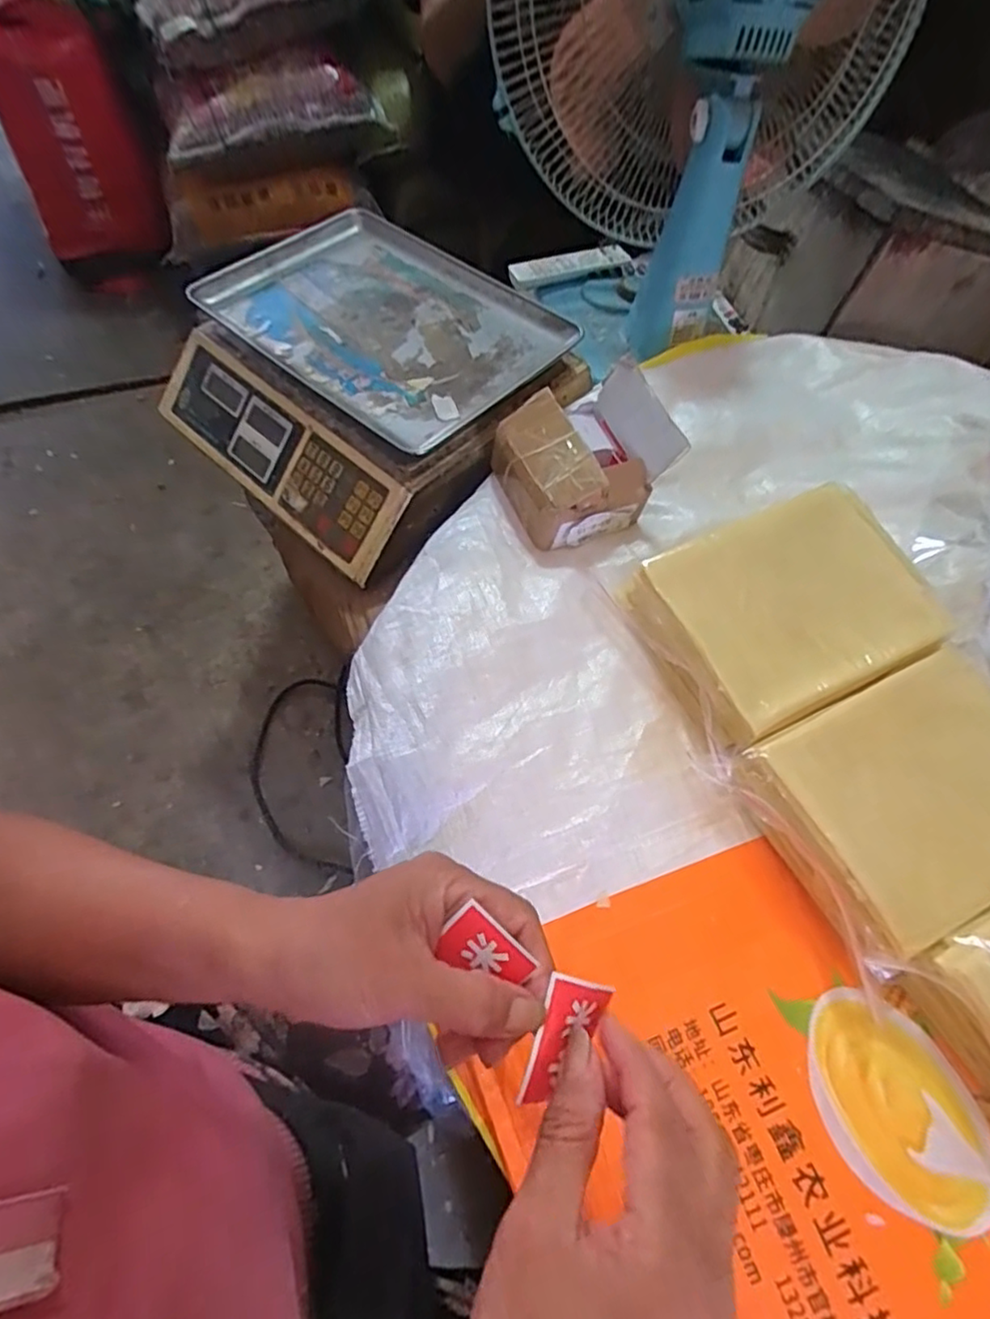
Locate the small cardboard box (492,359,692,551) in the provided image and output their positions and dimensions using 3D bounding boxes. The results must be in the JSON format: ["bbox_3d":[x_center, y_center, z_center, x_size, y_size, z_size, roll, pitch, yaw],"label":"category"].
[{"bbox_3d":[0.070,-0.170,0.514,0.123,0.078,0.113,-23,66,-15],"label":"small cardboard box"}]

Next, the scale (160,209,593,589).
[{"bbox_3d":[-0.125,-0.281,0.612,0.344,0.088,0.315,36,63,15],"label":"scale"}]

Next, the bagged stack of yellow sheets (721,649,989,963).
[{"bbox_3d":[0.286,0.088,0.419,0.212,0.036,0.146,-22,66,-15],"label":"bagged stack of yellow sheets"}]

